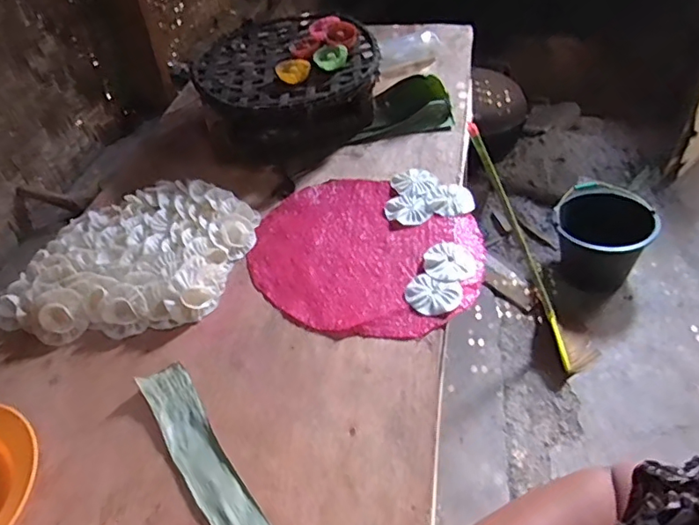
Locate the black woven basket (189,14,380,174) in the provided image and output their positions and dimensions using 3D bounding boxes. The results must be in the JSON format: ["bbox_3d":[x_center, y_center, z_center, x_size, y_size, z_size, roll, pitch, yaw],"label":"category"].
[{"bbox_3d":[-0.127,-0.370,1.069,0.332,0.157,0.379,-19,47,-12],"label":"black woven basket"}]

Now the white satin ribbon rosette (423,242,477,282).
[{"bbox_3d":[0.146,-0.002,0.777,0.074,0.006,0.073,-10,46,-3],"label":"white satin ribbon rosette"}]

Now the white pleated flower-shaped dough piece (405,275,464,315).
[{"bbox_3d":[0.116,0.046,0.734,0.076,0.005,0.066,12,49,18],"label":"white pleated flower-shaped dough piece"}]

